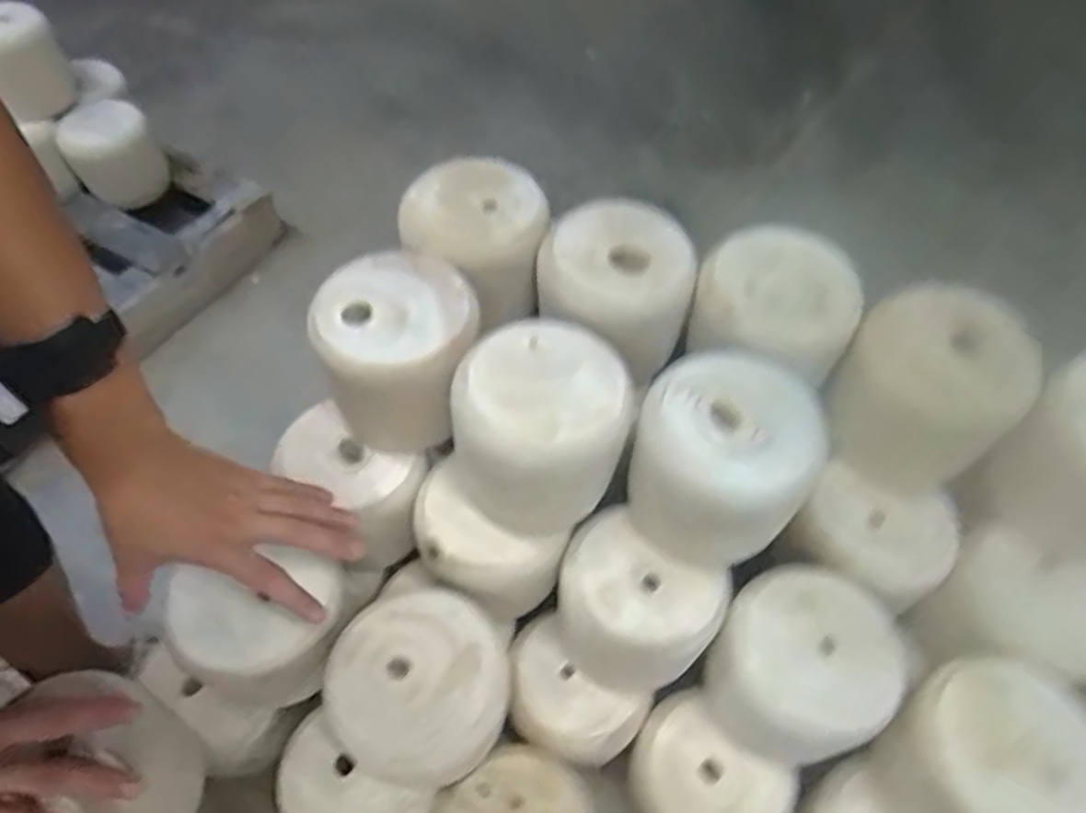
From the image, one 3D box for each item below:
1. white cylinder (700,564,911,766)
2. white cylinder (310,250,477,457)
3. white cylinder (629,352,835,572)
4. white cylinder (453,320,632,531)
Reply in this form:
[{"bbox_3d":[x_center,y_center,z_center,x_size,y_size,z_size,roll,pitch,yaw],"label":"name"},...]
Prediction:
[{"bbox_3d":[0.214,0.223,0.628,0.132,0.126,0.129,1,55,-1],"label":"white cylinder"},{"bbox_3d":[-0.124,-0.044,0.652,0.131,0.135,0.114,5,55,2],"label":"white cylinder"},{"bbox_3d":[0.145,0.040,0.587,0.131,0.127,0.129,1,55,-1],"label":"white cylinder"},{"bbox_3d":[-0.001,0.019,0.601,0.135,0.120,0.135,1,55,-1],"label":"white cylinder"}]

